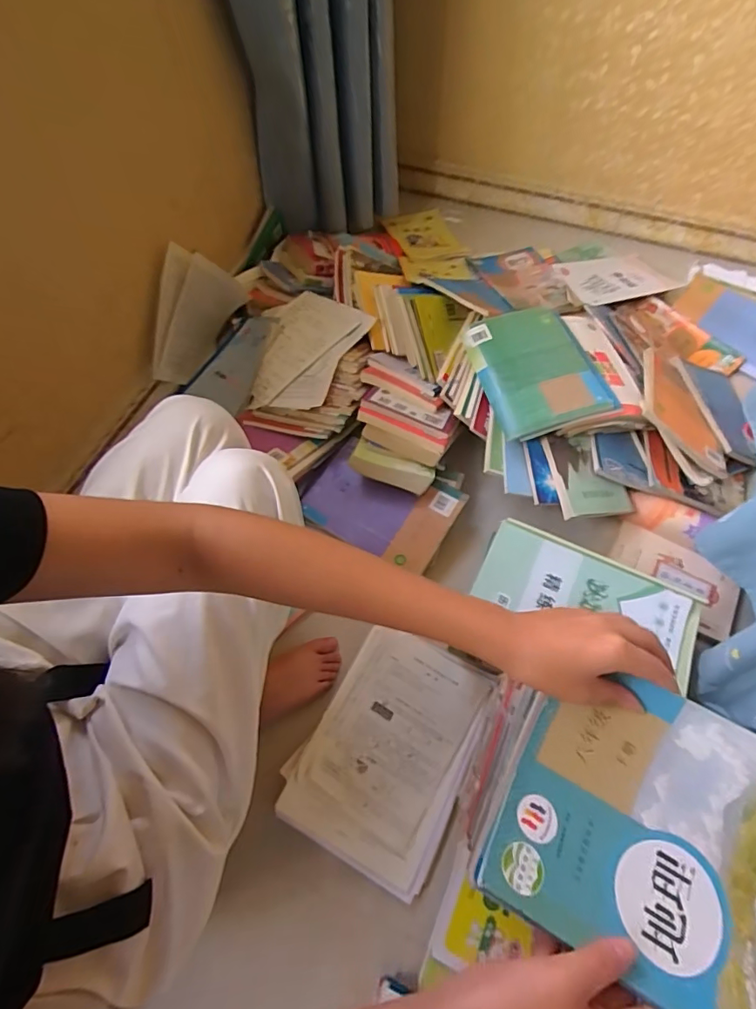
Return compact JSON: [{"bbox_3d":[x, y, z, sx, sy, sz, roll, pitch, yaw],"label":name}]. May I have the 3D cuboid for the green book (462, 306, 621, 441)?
[{"bbox_3d":[0.278,-0.245,0.890,0.190,0.027,0.266,-15,62,0],"label":"green book"}]

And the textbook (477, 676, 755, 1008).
[{"bbox_3d":[0.220,0.240,0.336,0.263,0.028,0.175,28,73,14],"label":"textbook"}]

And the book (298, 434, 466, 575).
[{"bbox_3d":[0.004,0.004,0.910,0.268,0.027,0.178,30,89,17],"label":"book"}]

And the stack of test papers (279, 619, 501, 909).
[{"bbox_3d":[0.025,0.353,0.736,0.222,0.048,0.310,27,67,12],"label":"stack of test papers"}]

